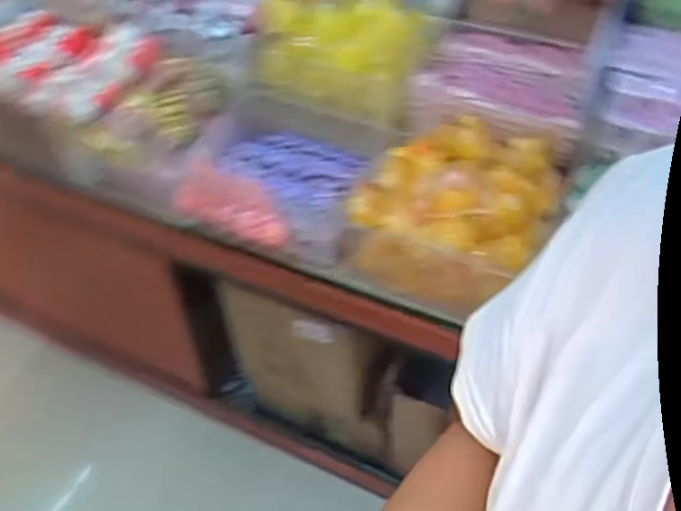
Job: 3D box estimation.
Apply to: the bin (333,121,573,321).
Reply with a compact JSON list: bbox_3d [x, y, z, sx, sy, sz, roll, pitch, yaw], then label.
[{"bbox_3d":[0.172,-0.065,1.076,0.273,0.155,0.246,23,52,22],"label":"bin"}]

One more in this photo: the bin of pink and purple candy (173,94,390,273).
[{"bbox_3d":[-0.108,-0.134,1.192,0.306,0.112,0.260,12,49,13],"label":"bin of pink and purple candy"}]

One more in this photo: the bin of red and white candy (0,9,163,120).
[{"bbox_3d":[-0.501,-0.349,1.269,0.321,0.084,0.223,20,51,20],"label":"bin of red and white candy"}]

